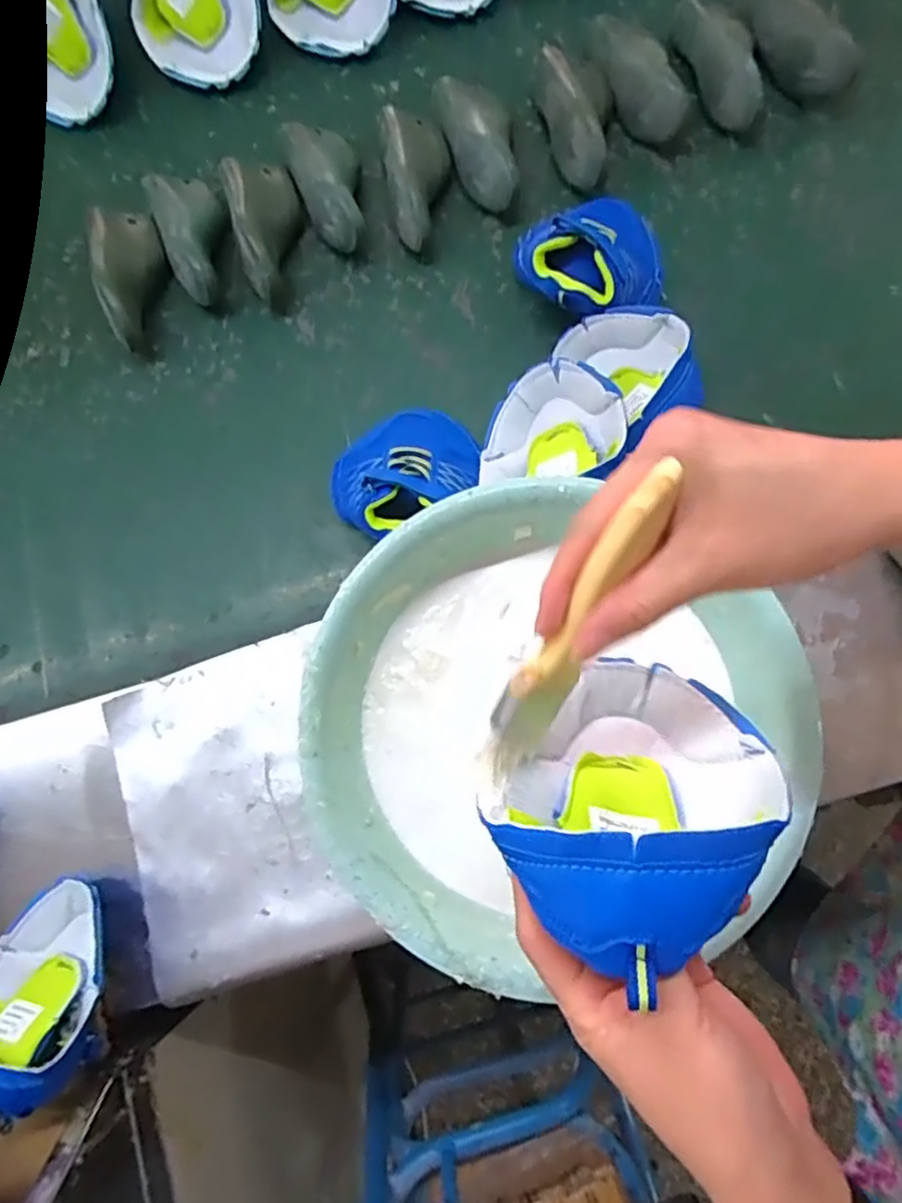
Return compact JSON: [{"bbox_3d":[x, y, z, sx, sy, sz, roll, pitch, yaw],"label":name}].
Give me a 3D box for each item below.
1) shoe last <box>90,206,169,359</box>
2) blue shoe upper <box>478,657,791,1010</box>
[{"bbox_3d":[-0.306,-0.308,0.630,0.059,0.052,0.143,-9,75,2],"label":"shoe last"},{"bbox_3d":[0.081,0.082,0.305,0.095,0.105,0.129,44,83,8],"label":"blue shoe upper"}]

